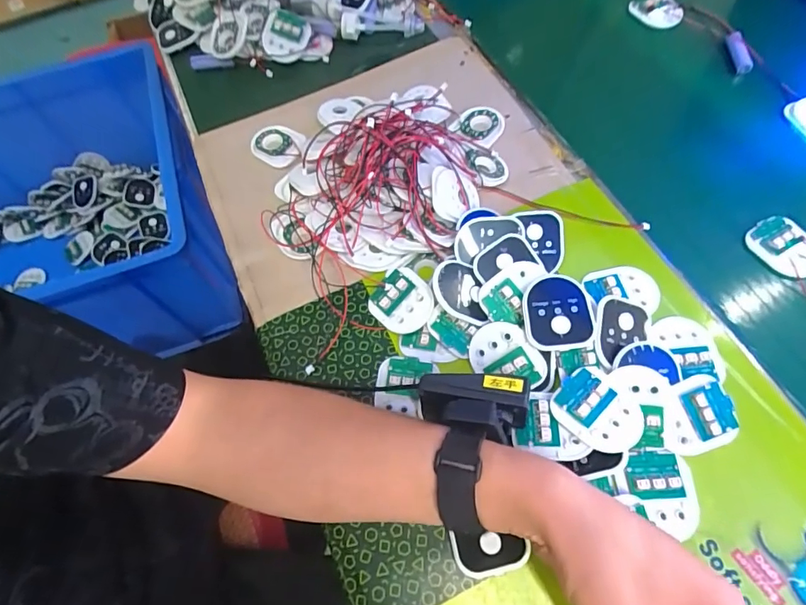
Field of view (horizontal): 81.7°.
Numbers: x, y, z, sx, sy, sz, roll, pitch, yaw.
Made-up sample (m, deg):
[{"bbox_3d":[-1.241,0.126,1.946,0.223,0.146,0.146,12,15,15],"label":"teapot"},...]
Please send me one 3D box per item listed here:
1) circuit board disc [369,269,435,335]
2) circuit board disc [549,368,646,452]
[{"bbox_3d":[0.000,0.000,0.391,0.055,0.013,0.049,38,91,22],"label":"circuit board disc"},{"bbox_3d":[0.135,0.075,0.320,0.046,0.016,0.057,-39,68,-15],"label":"circuit board disc"}]

